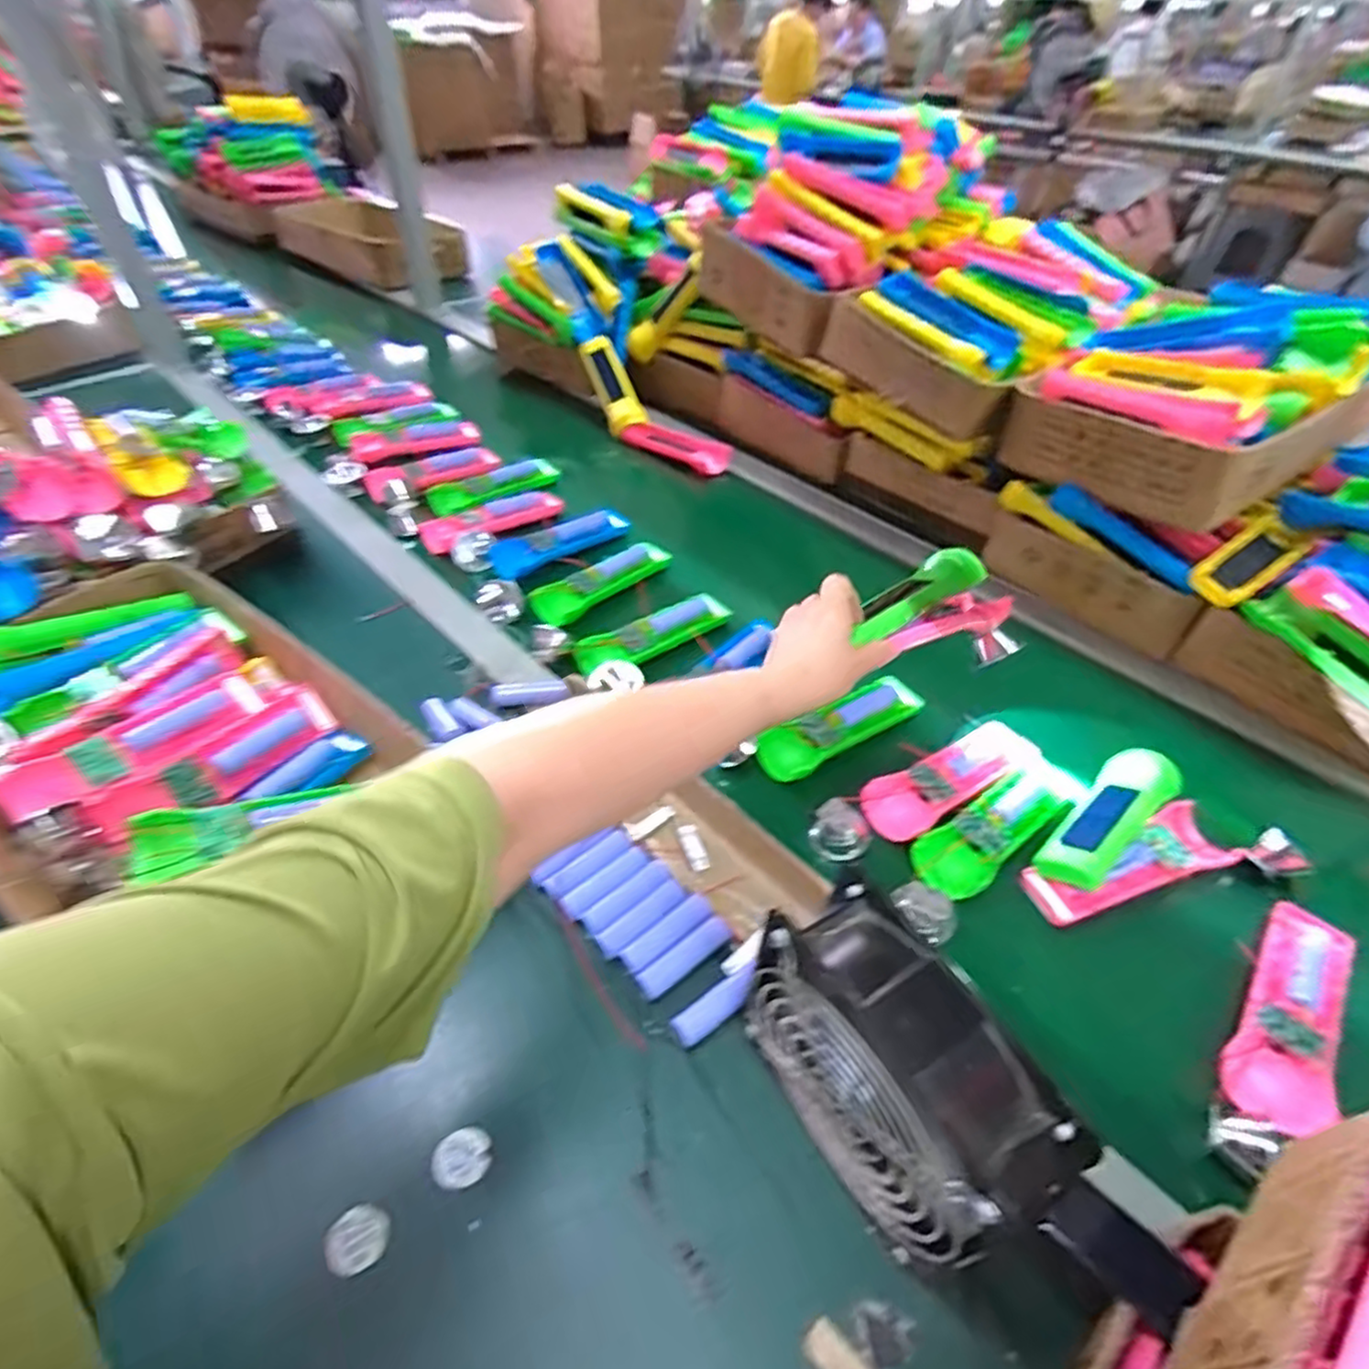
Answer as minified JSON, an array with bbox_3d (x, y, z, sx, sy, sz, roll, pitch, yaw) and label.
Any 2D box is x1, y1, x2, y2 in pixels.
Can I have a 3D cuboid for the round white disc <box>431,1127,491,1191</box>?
[{"bbox_3d":[-0.120,0.256,0.387,0.031,0.004,0.025,-20,48,-19],"label":"round white disc"}]

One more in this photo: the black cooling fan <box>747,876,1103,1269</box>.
[{"bbox_3d":[0.097,0.191,0.351,0.063,0.150,0.147,-25,50,-24],"label":"black cooling fan"}]

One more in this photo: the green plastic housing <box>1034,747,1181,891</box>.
[{"bbox_3d":[0.315,0.096,0.527,0.156,0.021,0.046,-34,54,-30],"label":"green plastic housing"}]

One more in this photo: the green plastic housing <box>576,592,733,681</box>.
[{"bbox_3d":[-0.027,-0.049,0.687,0.159,0.027,0.034,-24,49,-23],"label":"green plastic housing"}]

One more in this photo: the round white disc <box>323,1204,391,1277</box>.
[{"bbox_3d":[-0.165,0.280,0.361,0.030,0.005,0.026,-21,48,-20],"label":"round white disc"}]

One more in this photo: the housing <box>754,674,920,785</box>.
[{"bbox_3d":[0.131,0.033,0.603,0.162,0.020,0.046,-27,50,-24],"label":"housing"}]

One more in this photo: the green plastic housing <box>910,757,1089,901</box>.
[{"bbox_3d":[0.237,0.104,0.534,0.177,0.018,0.050,-26,50,-24],"label":"green plastic housing"}]

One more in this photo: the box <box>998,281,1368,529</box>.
[{"bbox_3d":[0.517,-0.289,0.694,0.344,0.136,0.213,-23,49,-22],"label":"box"}]

